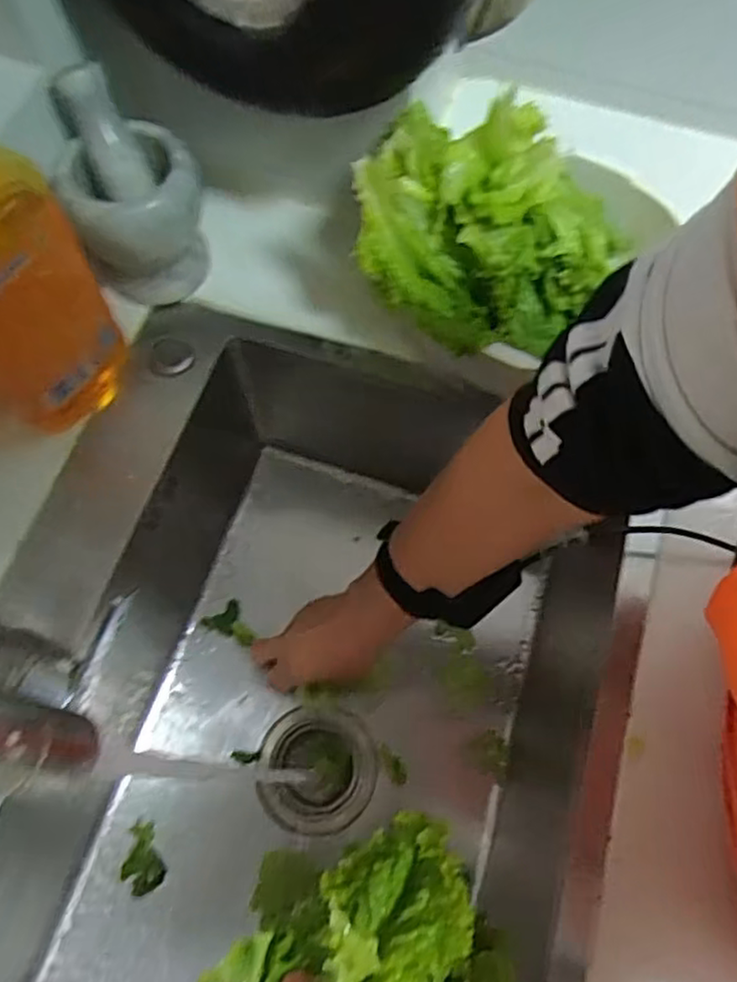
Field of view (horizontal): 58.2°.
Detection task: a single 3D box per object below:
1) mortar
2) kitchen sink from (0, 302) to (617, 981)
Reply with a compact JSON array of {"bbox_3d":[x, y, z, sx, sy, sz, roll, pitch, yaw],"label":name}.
[{"bbox_3d":[-0.176,-0.215,0.525,0.098,0.114,0.084,-9,69,-6],"label":"mortar"},{"bbox_3d":[-0.071,0.210,0.546,0.443,0.244,0.638,19,68,5],"label":"kitchen sink"}]

